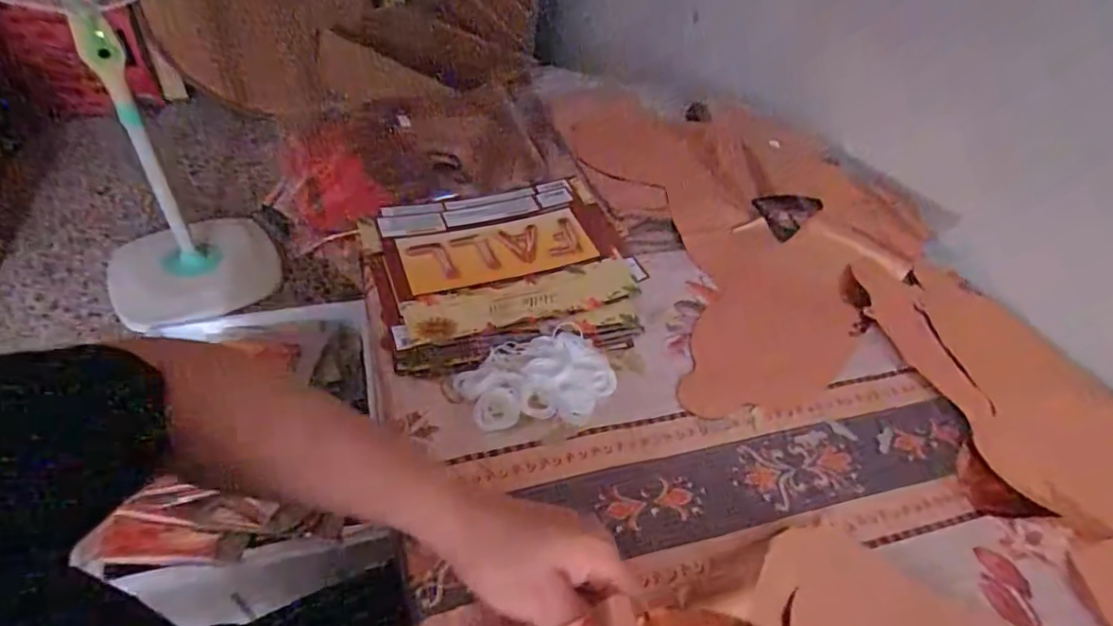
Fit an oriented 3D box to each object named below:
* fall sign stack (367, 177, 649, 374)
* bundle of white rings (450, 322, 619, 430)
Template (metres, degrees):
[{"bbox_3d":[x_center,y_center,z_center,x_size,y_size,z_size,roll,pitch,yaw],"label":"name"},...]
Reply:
[{"bbox_3d":[-0.045,-0.042,0.507,0.226,0.031,0.201,-10,47,-17],"label":"fall sign stack"},{"bbox_3d":[-0.015,0.054,0.431,0.111,0.034,0.072,-11,47,-18],"label":"bundle of white rings"}]

